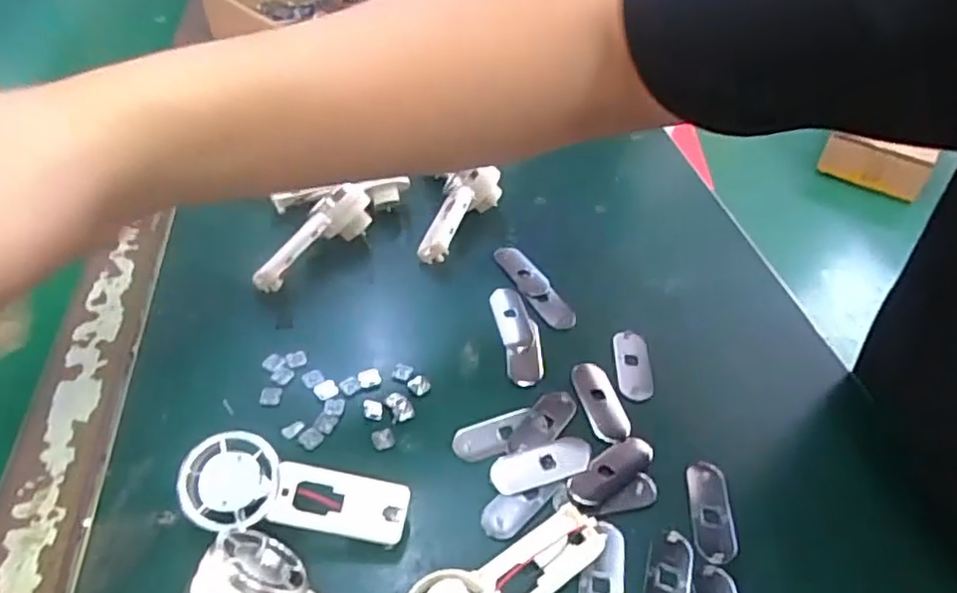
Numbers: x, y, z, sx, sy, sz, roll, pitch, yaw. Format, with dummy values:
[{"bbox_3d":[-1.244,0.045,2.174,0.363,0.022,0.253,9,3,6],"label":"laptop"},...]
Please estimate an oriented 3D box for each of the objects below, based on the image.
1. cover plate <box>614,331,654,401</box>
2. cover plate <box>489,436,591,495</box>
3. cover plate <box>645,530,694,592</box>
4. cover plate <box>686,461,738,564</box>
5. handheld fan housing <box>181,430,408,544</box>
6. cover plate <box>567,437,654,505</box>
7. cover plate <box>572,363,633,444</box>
[{"bbox_3d":[0.089,0.039,0.373,0.019,0.005,0.049,1,49,2],"label":"cover plate"},{"bbox_3d":[0.032,0.081,0.318,0.052,0.004,0.020,-11,46,-15],"label":"cover plate"},{"bbox_3d":[0.082,0.125,0.280,0.019,0.004,0.051,14,45,10],"label":"cover plate"},{"bbox_3d":[0.111,0.101,0.307,0.020,0.004,0.050,6,44,1],"label":"cover plate"},{"bbox_3d":[-0.078,0.085,0.283,0.094,0.018,0.037,13,68,-8],"label":"handheld fan housing"},{"bbox_3d":[0.066,0.085,0.318,0.053,0.004,0.019,-27,52,-28],"label":"cover plate"},{"bbox_3d":[0.066,0.056,0.350,0.020,0.004,0.050,-8,46,-13],"label":"cover plate"}]

